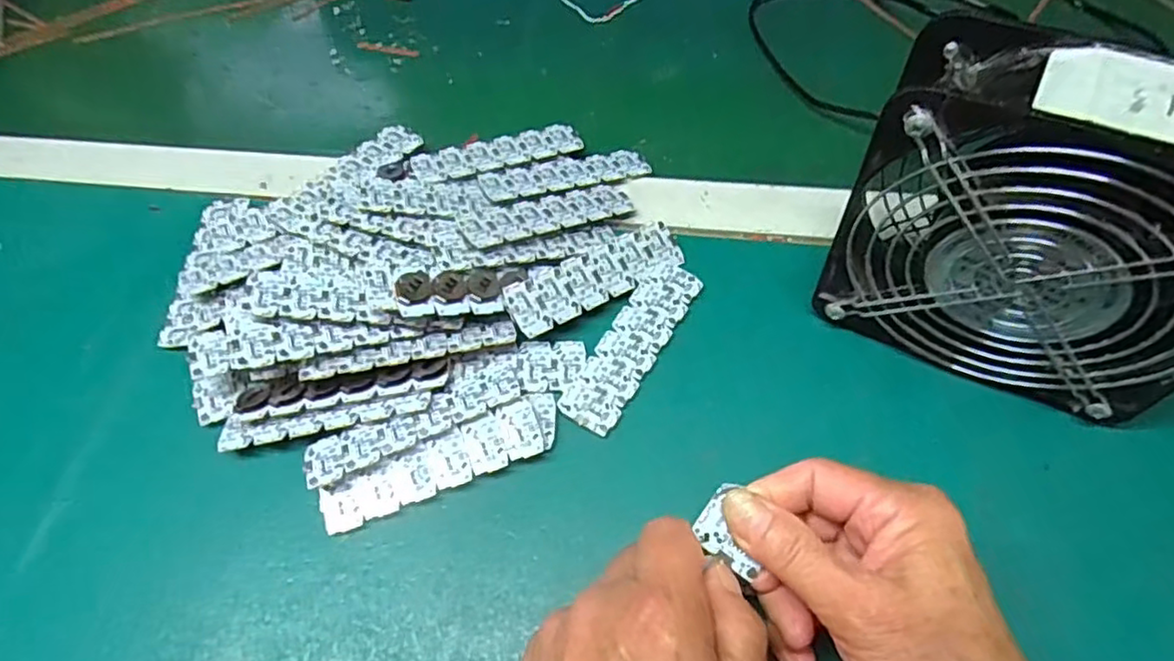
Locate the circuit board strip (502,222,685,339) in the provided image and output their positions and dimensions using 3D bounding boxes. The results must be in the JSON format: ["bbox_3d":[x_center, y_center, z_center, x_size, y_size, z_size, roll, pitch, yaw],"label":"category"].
[{"bbox_3d":[0.006,-0.031,0.359,0.105,0.004,0.030,-27,82,-24],"label":"circuit board strip"}]

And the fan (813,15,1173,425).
[{"bbox_3d":[0.188,-0.037,0.278,0.146,0.150,0.058,22,61,18],"label":"fan"}]

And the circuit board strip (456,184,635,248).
[{"bbox_3d":[-0.022,-0.069,0.380,0.107,0.007,0.034,-18,56,-28],"label":"circuit board strip"}]

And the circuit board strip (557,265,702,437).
[{"bbox_3d":[0.025,0.005,0.347,0.030,0.005,0.104,27,63,20],"label":"circuit board strip"}]

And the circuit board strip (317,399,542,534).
[{"bbox_3d":[-0.073,0.066,0.313,0.107,0.014,0.026,-22,58,-10],"label":"circuit board strip"}]

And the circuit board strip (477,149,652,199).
[{"bbox_3d":[-0.012,-0.097,0.406,0.105,0.004,0.031,-15,49,-19],"label":"circuit board strip"}]

